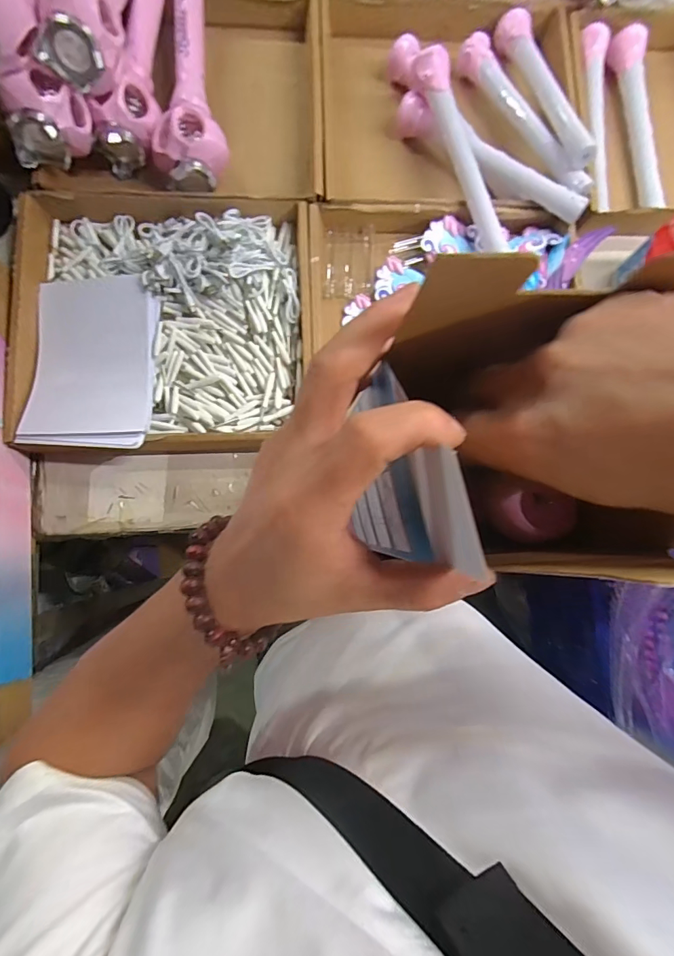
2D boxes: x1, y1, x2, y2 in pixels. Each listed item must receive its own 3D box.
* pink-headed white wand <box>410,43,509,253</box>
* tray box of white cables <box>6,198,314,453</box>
[{"bbox_3d":[0.168,-0.443,0.616,0.053,0.051,0.305,-16,84,-6],"label":"pink-headed white wand"},{"bbox_3d":[-0.226,-0.209,0.589,0.368,0.060,0.351,-1,82,-4],"label":"tray box of white cables"}]

